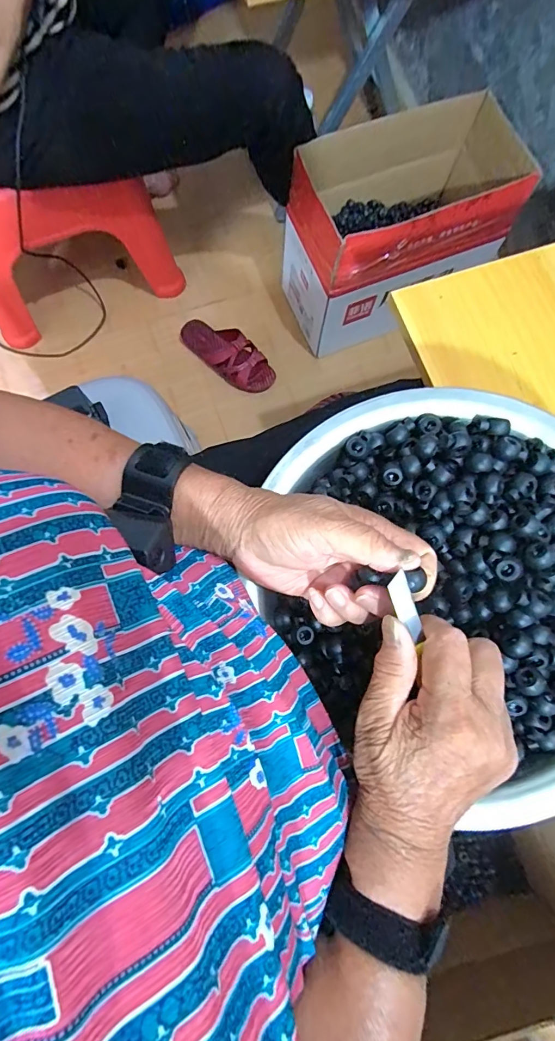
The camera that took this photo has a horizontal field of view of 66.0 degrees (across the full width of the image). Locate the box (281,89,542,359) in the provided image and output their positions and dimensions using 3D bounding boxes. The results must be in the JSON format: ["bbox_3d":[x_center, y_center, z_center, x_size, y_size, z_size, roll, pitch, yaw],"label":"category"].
[{"bbox_3d":[0.242,-0.581,0.856,0.431,0.265,0.246,-21,80,-5],"label":"box"}]

